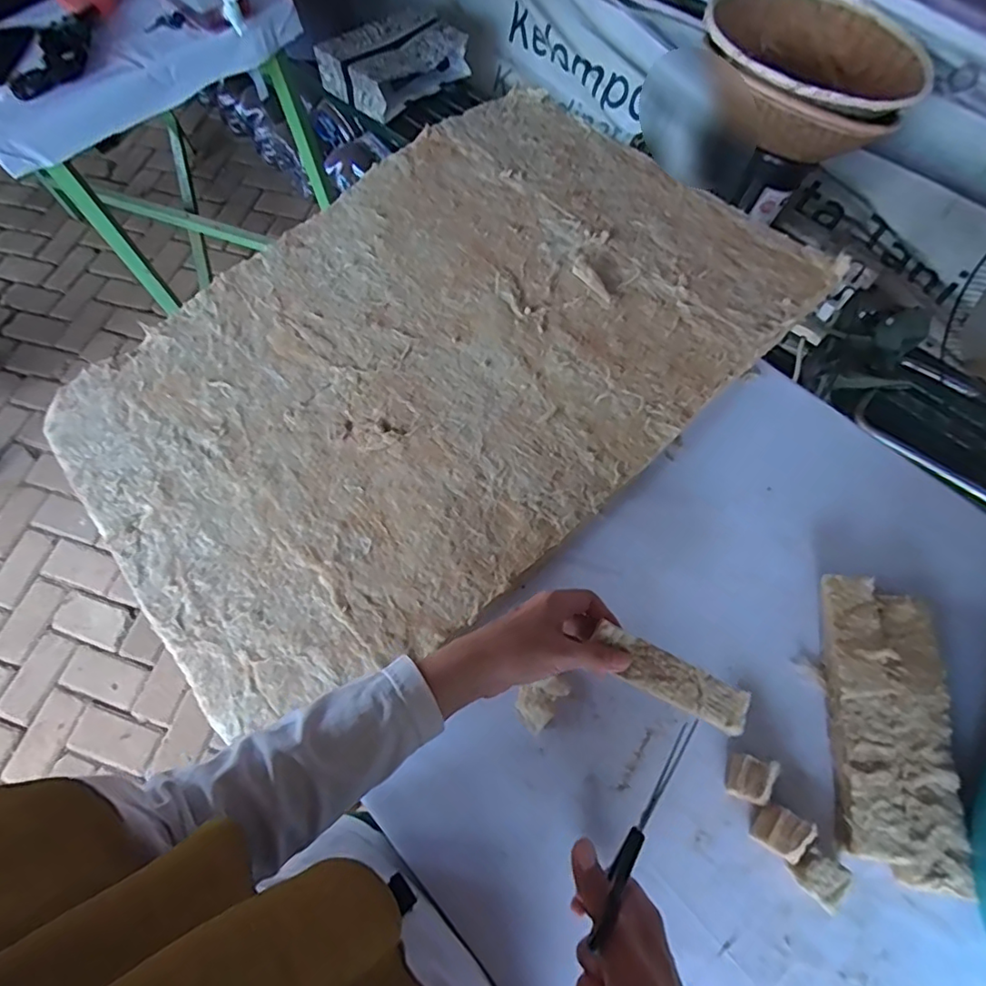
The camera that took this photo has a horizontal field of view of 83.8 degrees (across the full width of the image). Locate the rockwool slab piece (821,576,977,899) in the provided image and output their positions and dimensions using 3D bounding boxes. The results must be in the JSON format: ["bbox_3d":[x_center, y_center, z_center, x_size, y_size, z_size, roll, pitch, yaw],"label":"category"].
[{"bbox_3d":[0.328,0.190,0.458,0.087,0.037,0.231,5,67,6],"label":"rockwool slab piece"}]

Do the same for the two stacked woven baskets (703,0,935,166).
[{"bbox_3d":[0.604,-0.826,1.049,0.413,0.138,0.413,29,73,12],"label":"two stacked woven baskets"}]

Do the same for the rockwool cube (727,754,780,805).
[{"bbox_3d":[0.209,0.232,0.447,0.030,0.030,0.033,14,66,8],"label":"rockwool cube"}]

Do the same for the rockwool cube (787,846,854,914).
[{"bbox_3d":[0.247,0.291,0.421,0.038,0.027,0.033,41,72,18],"label":"rockwool cube"}]

